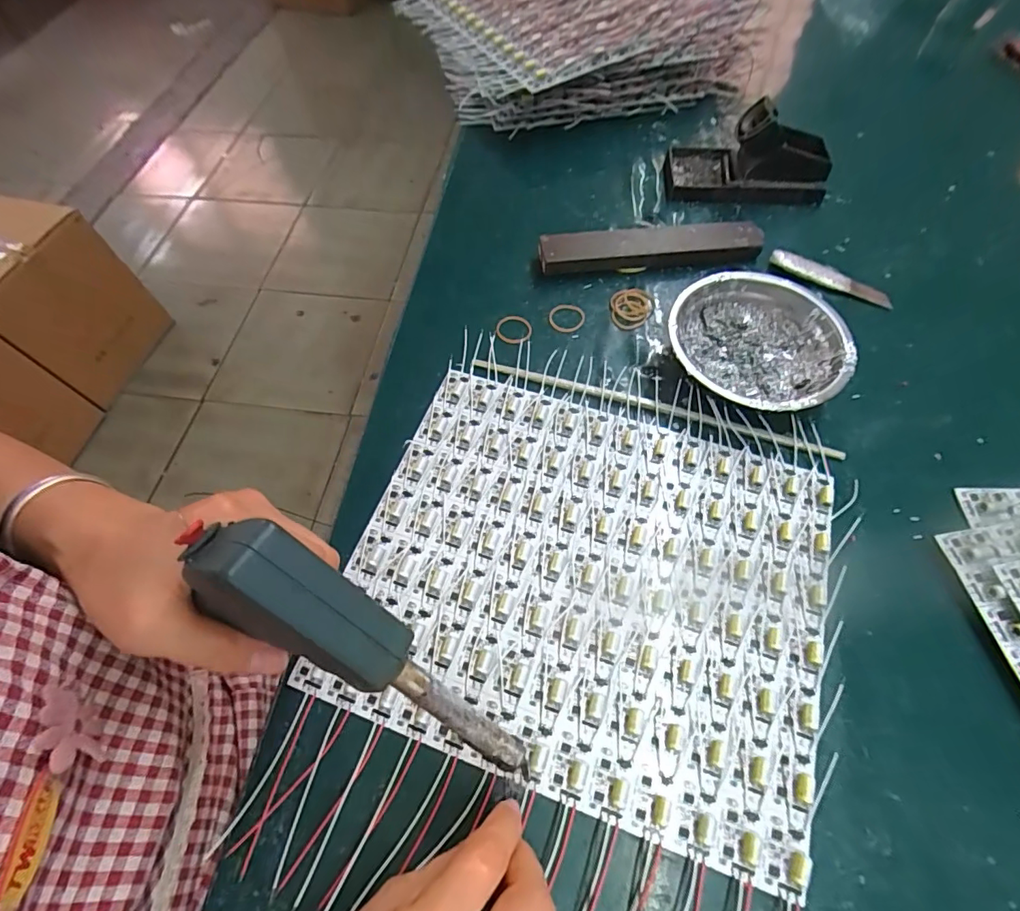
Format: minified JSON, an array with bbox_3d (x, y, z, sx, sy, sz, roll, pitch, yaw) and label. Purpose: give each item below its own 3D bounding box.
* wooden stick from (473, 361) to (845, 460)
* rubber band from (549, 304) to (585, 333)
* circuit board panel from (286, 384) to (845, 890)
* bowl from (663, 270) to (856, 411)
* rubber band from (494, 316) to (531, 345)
[{"bbox_3d":[0.105,-0.040,0.366,0.273,0.010,0.012,14,63,11],"label":"wooden stick"},{"bbox_3d":[0.048,-0.117,0.414,0.030,0.005,0.028,12,63,10],"label":"rubber band"},{"bbox_3d":[0.047,0.075,0.309,0.284,0.008,0.241,18,66,10],"label":"circuit board panel"},{"bbox_3d":[0.184,-0.082,0.368,0.123,0.042,0.123,-2,61,3],"label":"bowl"},{"bbox_3d":[0.004,-0.107,0.411,0.031,0.005,0.029,-1,66,3],"label":"rubber band"}]

